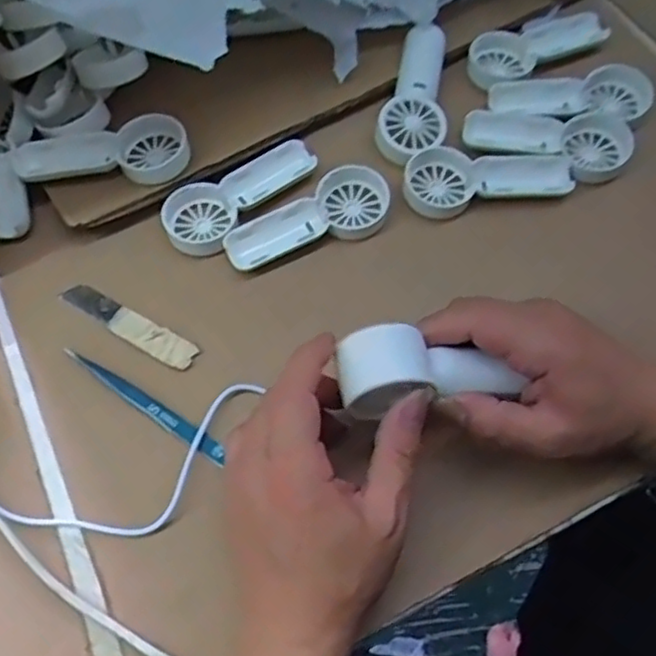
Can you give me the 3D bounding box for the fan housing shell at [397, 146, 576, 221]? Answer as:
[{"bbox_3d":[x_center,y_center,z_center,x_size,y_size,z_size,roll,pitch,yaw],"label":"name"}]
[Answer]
[{"bbox_3d":[0.108,-0.104,0.477,0.114,0.020,0.043,-7,61,-3],"label":"fan housing shell"}]

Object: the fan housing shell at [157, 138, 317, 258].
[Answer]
[{"bbox_3d":[-0.061,-0.093,0.467,0.050,0.022,0.109,40,69,21],"label":"fan housing shell"}]

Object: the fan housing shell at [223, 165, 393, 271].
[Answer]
[{"bbox_3d":[-0.011,-0.066,0.456,0.109,0.026,0.047,-31,65,-15],"label":"fan housing shell"}]

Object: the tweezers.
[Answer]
[{"bbox_3d":[-0.107,0.046,0.413,0.117,0.014,0.011,31,66,17],"label":"tweezers"}]

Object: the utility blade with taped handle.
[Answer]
[{"bbox_3d":[-0.127,-0.002,0.437,0.099,0.004,0.020,26,70,15],"label":"utility blade with taped handle"}]

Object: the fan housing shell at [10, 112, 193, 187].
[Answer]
[{"bbox_3d":[-0.151,-0.115,0.462,0.116,0.018,0.048,-6,61,-2],"label":"fan housing shell"}]

